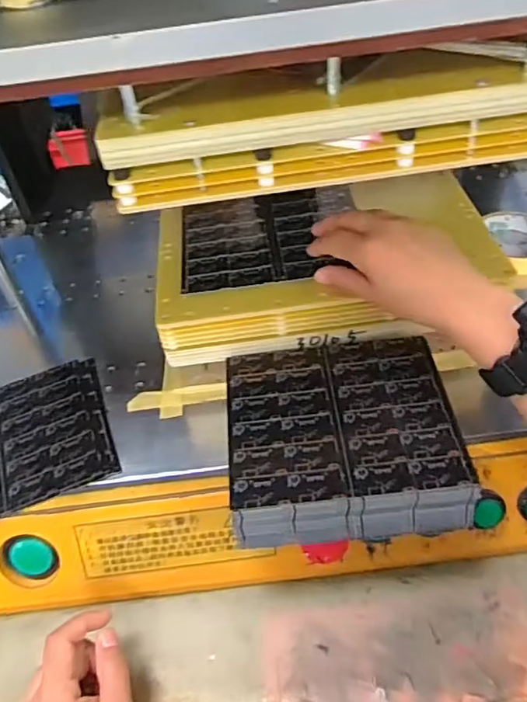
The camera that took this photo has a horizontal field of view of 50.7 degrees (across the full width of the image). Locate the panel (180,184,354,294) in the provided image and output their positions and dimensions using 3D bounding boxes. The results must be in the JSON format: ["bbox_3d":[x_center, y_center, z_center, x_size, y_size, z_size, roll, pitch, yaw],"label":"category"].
[{"bbox_3d":[0.007,-0.104,0.505,0.157,0.010,0.132,-6,47,1],"label":"panel"}]

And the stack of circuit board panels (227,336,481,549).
[{"bbox_3d":[0.060,0.065,0.434,0.166,0.043,0.148,-5,47,2],"label":"stack of circuit board panels"}]

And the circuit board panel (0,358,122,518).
[{"bbox_3d":[-0.225,0.080,0.488,0.174,0.007,0.144,-19,48,-11],"label":"circuit board panel"}]

